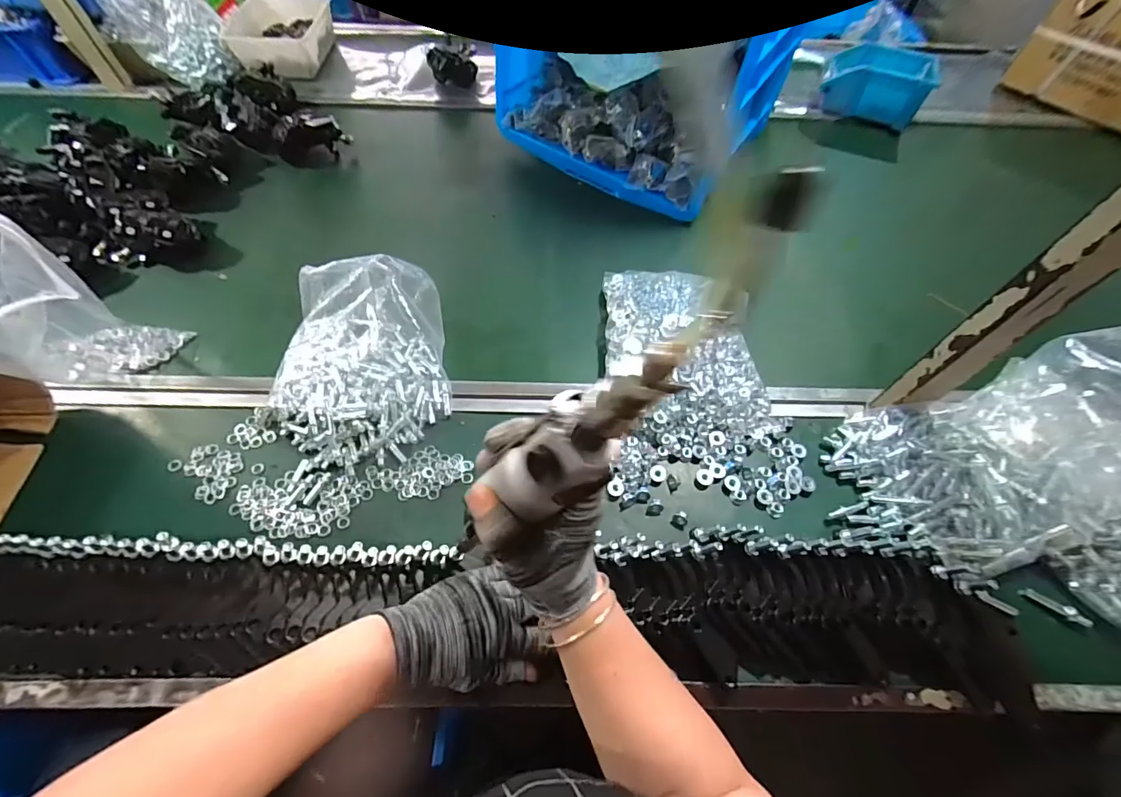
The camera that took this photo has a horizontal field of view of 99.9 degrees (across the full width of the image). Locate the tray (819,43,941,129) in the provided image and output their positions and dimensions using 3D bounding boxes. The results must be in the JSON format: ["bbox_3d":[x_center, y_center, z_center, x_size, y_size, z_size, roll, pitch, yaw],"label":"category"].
[{"bbox_3d":[0.588,-0.591,0.877,0.177,0.069,0.167,25,60,13],"label":"tray"}]

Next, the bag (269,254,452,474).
[{"bbox_3d":[-0.227,-0.051,0.531,0.181,0.093,0.231,-5,58,-5],"label":"bag"}]

